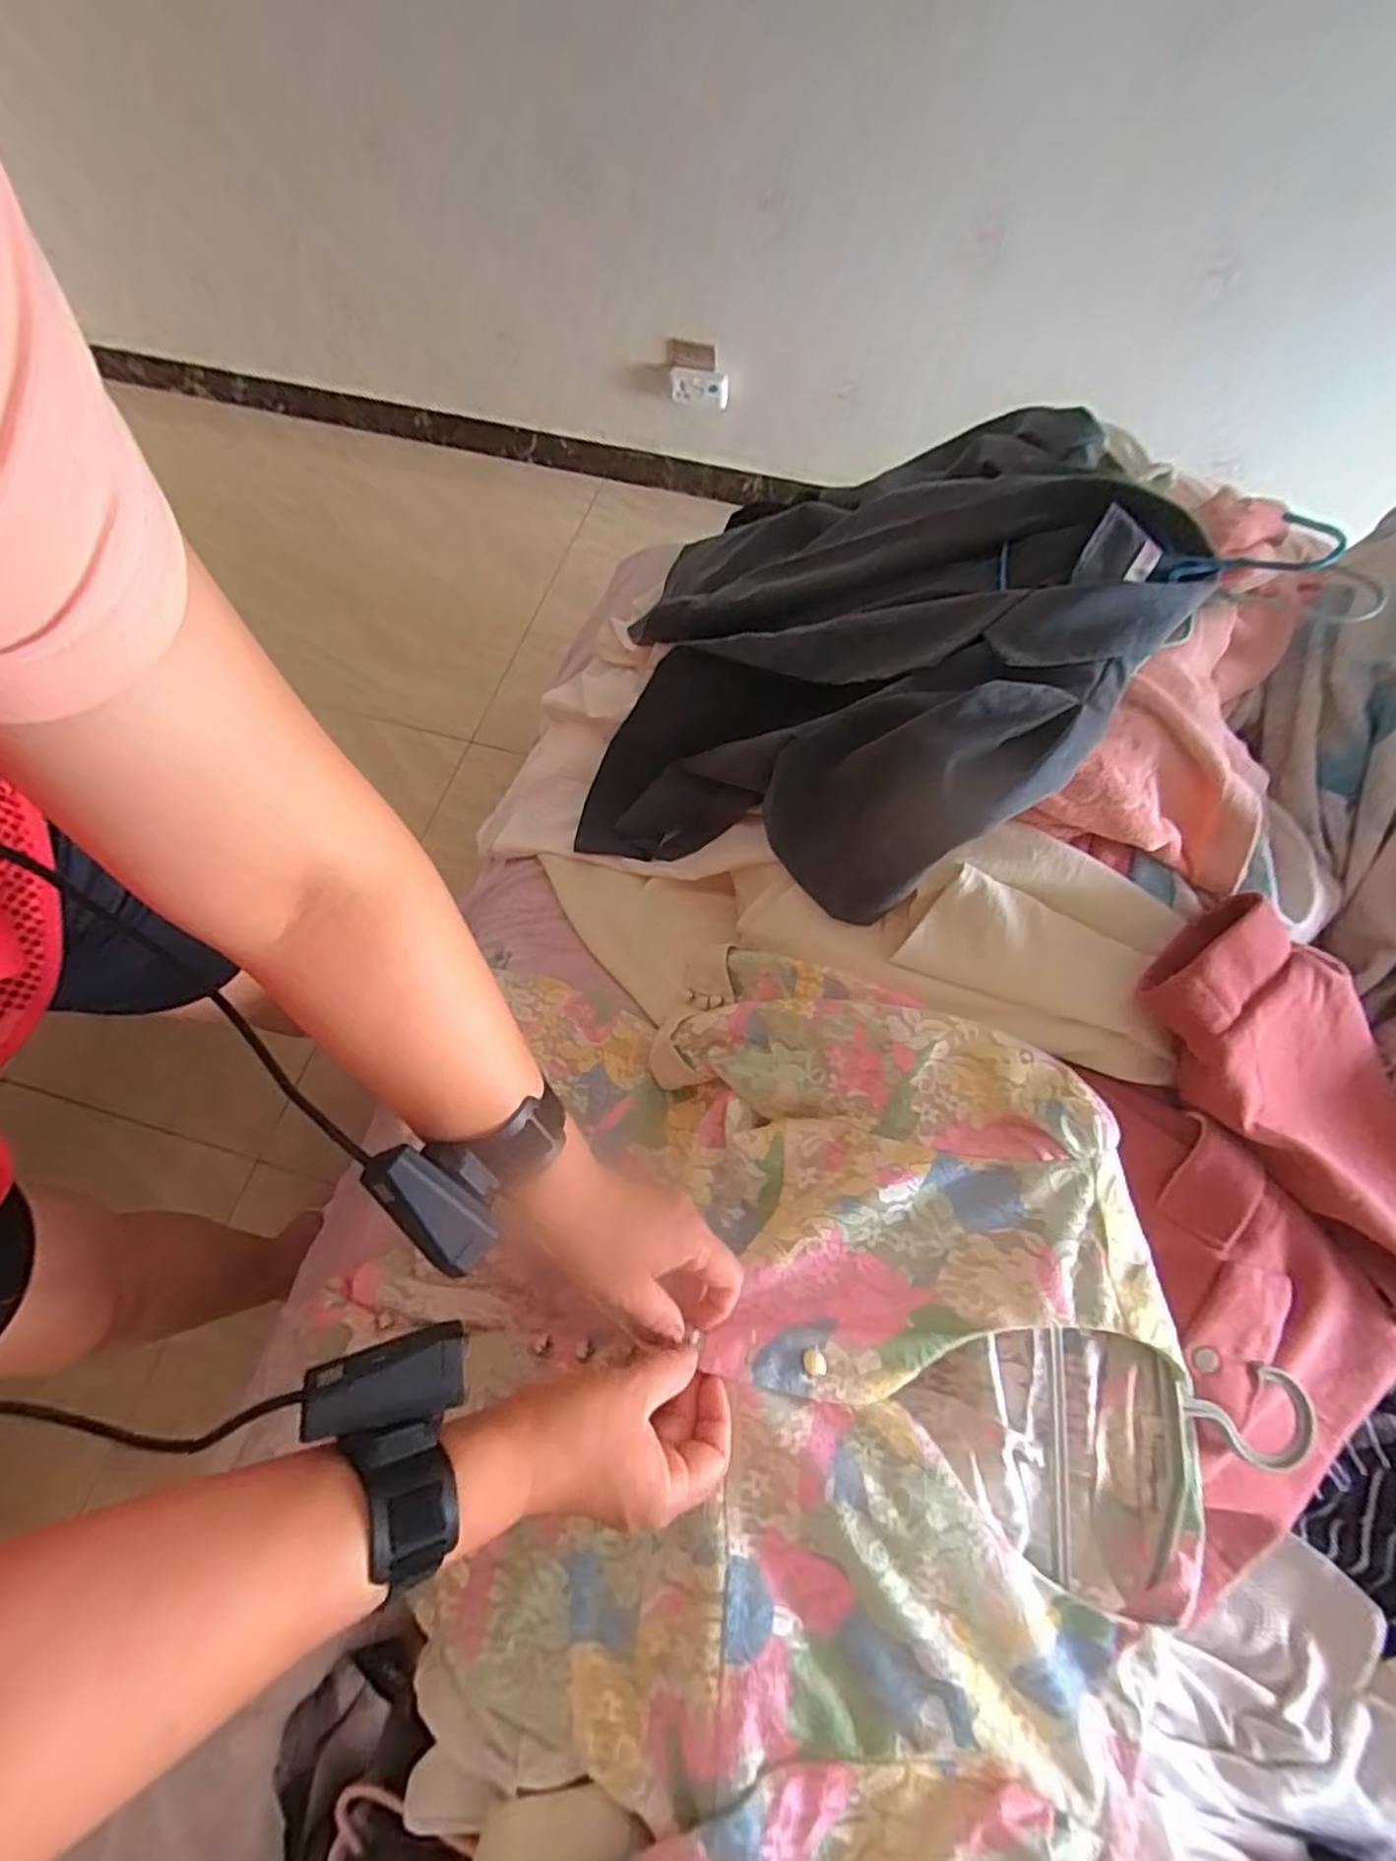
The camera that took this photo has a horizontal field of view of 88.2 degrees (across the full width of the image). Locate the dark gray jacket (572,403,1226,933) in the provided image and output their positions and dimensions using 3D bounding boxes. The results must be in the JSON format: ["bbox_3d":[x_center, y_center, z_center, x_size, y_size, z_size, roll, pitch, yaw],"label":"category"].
[{"bbox_3d":[0.141,-0.256,0.631,0.474,0.130,0.481,16,69,39],"label":"dark gray jacket"}]

